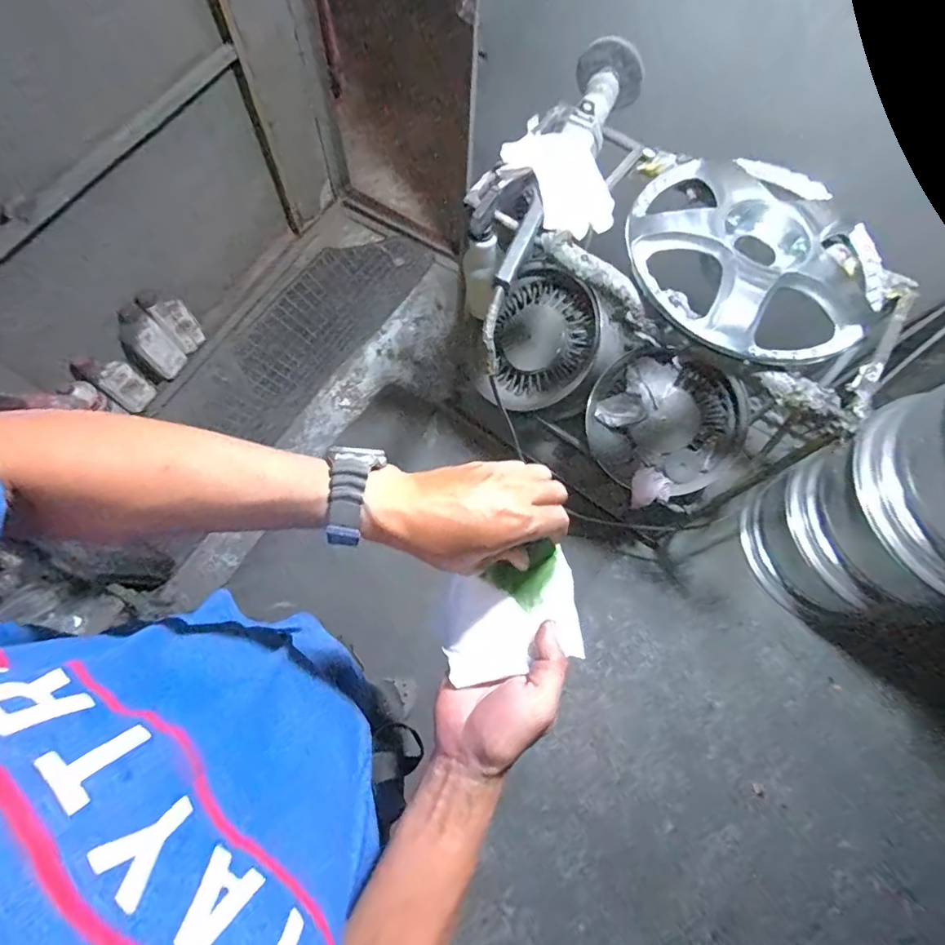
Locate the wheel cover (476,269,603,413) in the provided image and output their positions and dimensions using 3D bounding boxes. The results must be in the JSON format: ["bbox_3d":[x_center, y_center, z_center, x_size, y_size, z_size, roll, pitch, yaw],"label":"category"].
[{"bbox_3d":[0.162,-0.334,1.268,0.333,0.067,0.360,12,93,25],"label":"wheel cover"}]

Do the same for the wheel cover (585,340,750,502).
[{"bbox_3d":[0.479,-0.136,1.225,0.354,0.082,0.347,12,90,8],"label":"wheel cover"}]

